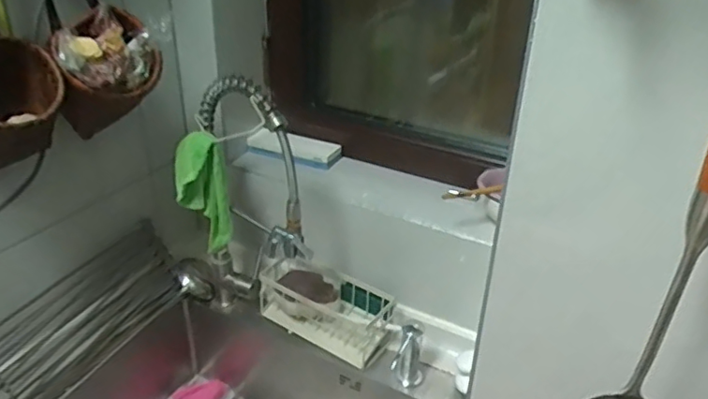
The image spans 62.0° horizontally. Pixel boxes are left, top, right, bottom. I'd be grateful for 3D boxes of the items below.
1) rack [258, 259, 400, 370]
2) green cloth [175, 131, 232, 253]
[{"bbox_3d":[-0.051,0.189,1.026,0.246,0.089,0.105,21,35,30],"label":"rack"},{"bbox_3d":[-0.230,-0.005,0.900,0.077,0.195,0.040,-6,31,-13],"label":"green cloth"}]

